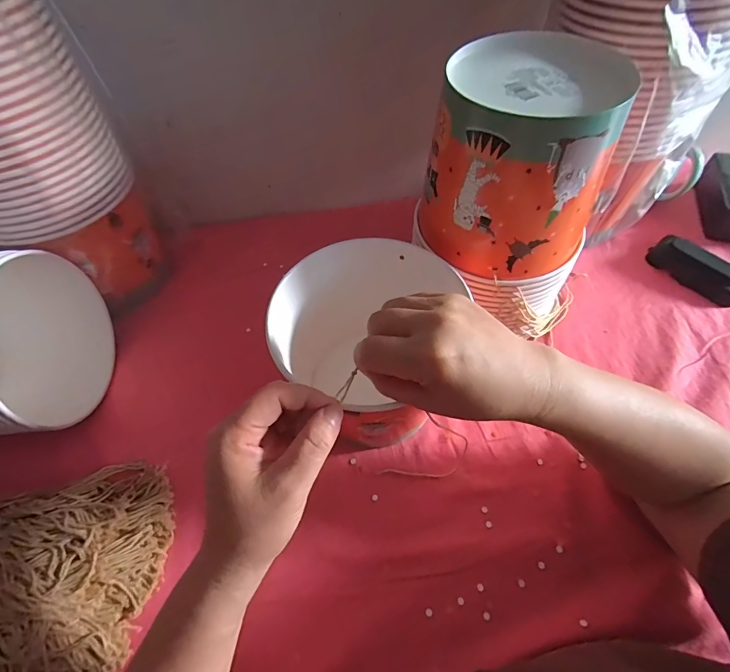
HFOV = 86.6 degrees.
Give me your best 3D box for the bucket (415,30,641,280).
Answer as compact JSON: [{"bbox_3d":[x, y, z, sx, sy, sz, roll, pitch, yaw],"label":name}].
[{"bbox_3d":[0.123,-0.140,0.320,0.138,0.130,0.133,17,59,14],"label":"bucket"}]

